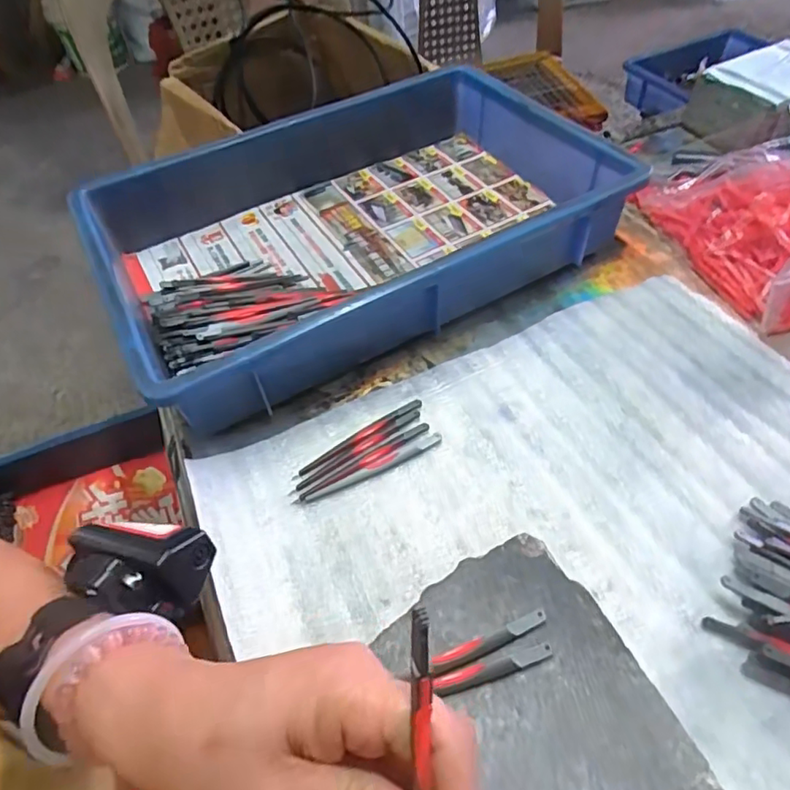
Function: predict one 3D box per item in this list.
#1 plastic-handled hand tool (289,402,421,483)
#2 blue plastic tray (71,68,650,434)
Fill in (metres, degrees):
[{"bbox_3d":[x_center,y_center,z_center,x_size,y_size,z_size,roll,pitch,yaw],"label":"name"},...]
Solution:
[{"bbox_3d":[-0.026,0.030,0.413,0.106,0.004,0.009,-29,55,-17],"label":"plastic-handled hand tool"},{"bbox_3d":[-0.040,-0.165,0.524,0.424,0.076,0.307,-25,54,-14],"label":"blue plastic tray"}]

